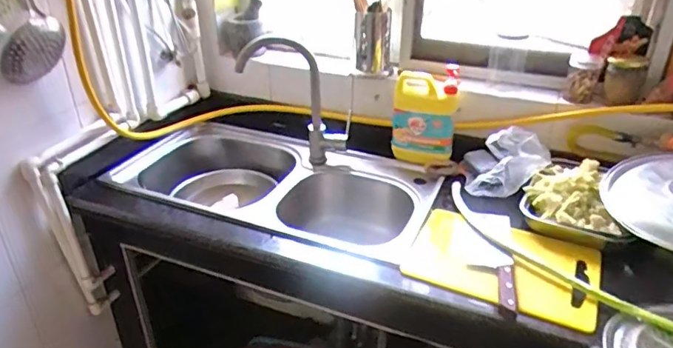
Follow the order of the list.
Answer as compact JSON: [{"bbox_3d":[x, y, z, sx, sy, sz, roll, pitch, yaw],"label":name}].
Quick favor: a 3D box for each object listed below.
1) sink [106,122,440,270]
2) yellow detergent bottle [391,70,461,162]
[{"bbox_3d":[-0.129,0.075,1.270,0.716,0.200,0.417,9,31,15],"label":"sink"},{"bbox_3d":[0.205,-0.124,1.207,0.145,0.210,0.070,9,31,14],"label":"yellow detergent bottle"}]

